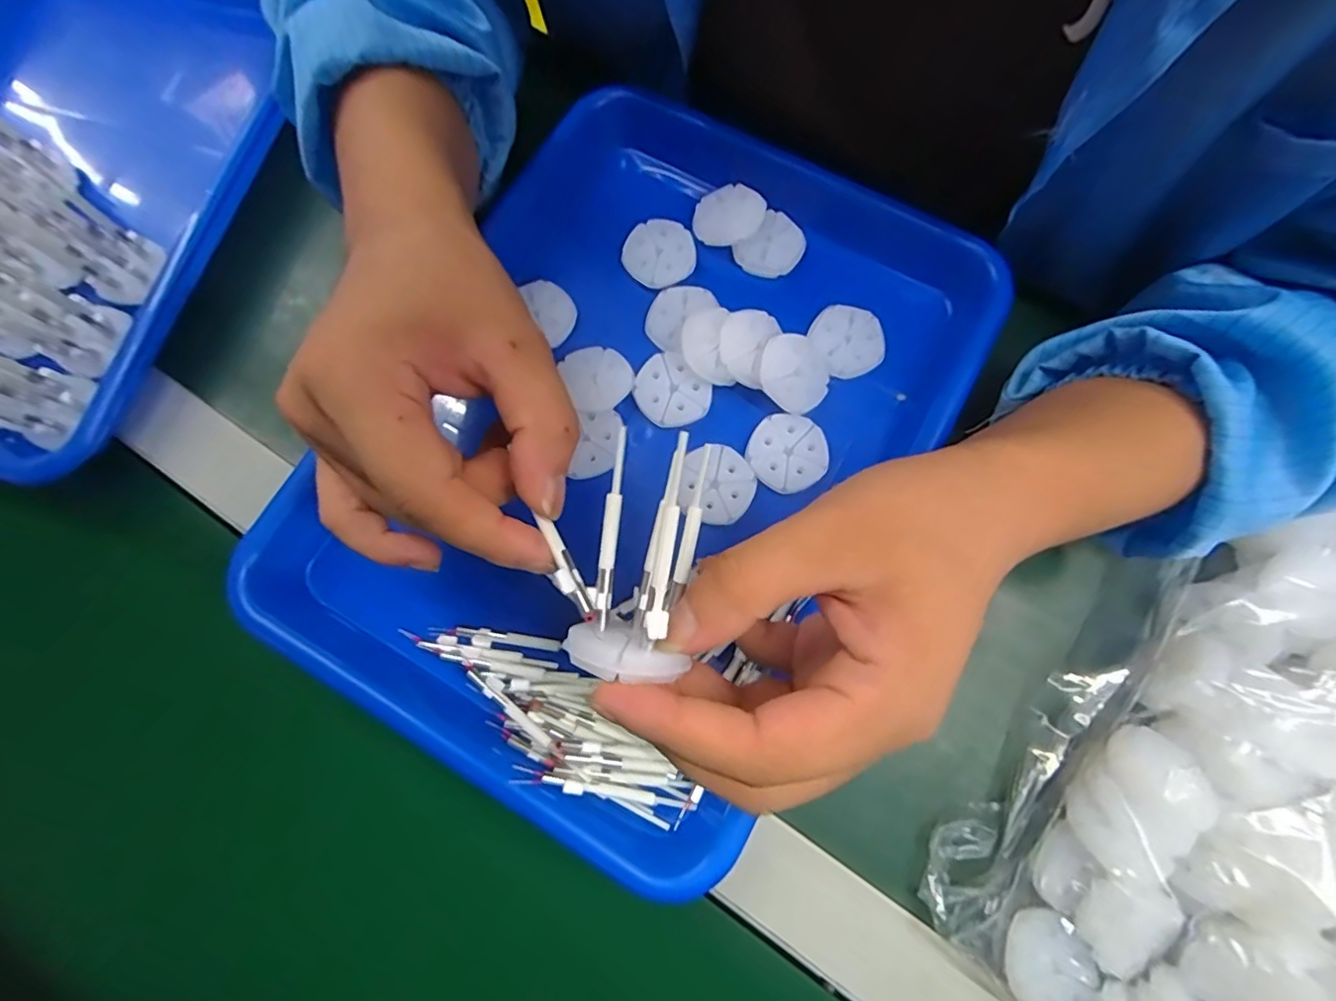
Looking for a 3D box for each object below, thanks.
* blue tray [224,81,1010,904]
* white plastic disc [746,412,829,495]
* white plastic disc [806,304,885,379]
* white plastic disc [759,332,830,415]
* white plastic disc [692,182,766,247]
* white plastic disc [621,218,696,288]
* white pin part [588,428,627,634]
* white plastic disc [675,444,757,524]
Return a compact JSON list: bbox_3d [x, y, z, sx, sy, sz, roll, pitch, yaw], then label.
[{"bbox_3d":[-0.014,-0.031,0.287,0.241,0.042,0.340,29,78,8],"label":"blue tray"},{"bbox_3d":[0.058,-0.024,0.280,0.037,0.004,0.038,0,76,1],"label":"white plastic disc"},{"bbox_3d":[0.091,-0.082,0.294,0.033,0.006,0.037,-27,77,-5],"label":"white plastic disc"},{"bbox_3d":[0.062,-0.063,0.283,0.036,0.005,0.038,3,80,-16],"label":"white plastic disc"},{"bbox_3d":[0.032,-0.152,0.307,0.036,0.007,0.032,-17,76,-3],"label":"white plastic disc"},{"bbox_3d":[-0.005,-0.132,0.305,0.037,0.004,0.037,0,76,1],"label":"white plastic disc"},{"bbox_3d":[-0.019,0.008,0.189,0.006,0.010,0.064,7,76,3],"label":"white pin part"},{"bbox_3d":[0.023,-0.008,0.278,0.035,0.004,0.037,0,76,1],"label":"white plastic disc"}]

